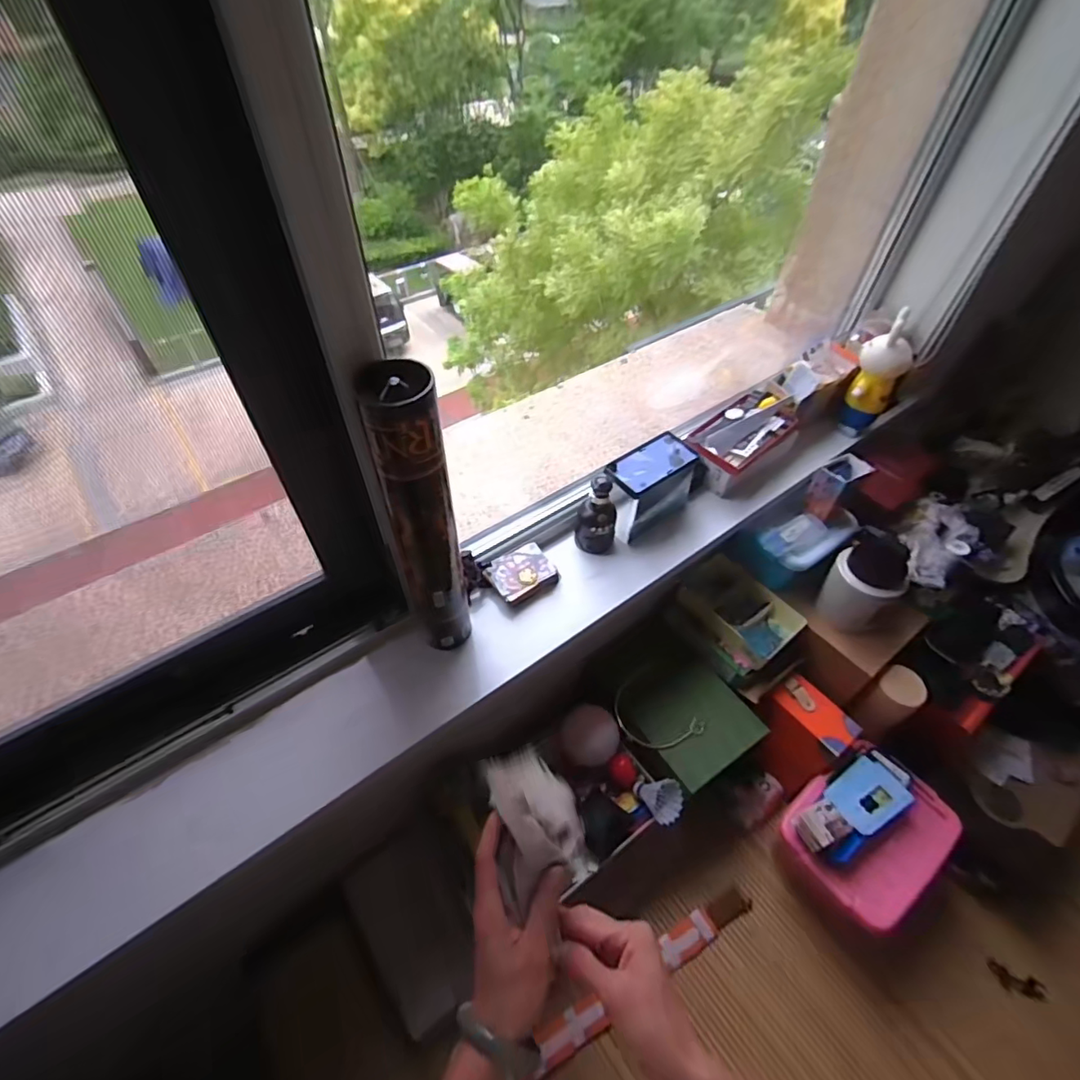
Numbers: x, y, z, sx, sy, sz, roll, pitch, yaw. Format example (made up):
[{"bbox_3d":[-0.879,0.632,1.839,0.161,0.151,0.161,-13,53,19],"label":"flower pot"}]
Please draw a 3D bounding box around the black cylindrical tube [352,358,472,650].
[{"bbox_3d":[-0.120,-0.004,0.578,0.065,0.377,0.058,-16,53,-14],"label":"black cylindrical tube"}]

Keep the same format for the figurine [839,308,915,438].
[{"bbox_3d":[0.596,-0.289,0.967,0.081,0.199,0.068,29,56,20],"label":"figurine"}]

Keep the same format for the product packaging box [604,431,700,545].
[{"bbox_3d":[0.166,-0.079,0.861,0.147,0.123,0.082,-30,58,-23],"label":"product packaging box"}]

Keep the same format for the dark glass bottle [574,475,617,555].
[{"bbox_3d":[0.084,-0.034,0.812,0.063,0.129,0.048,8,51,5],"label":"dark glass bottle"}]

